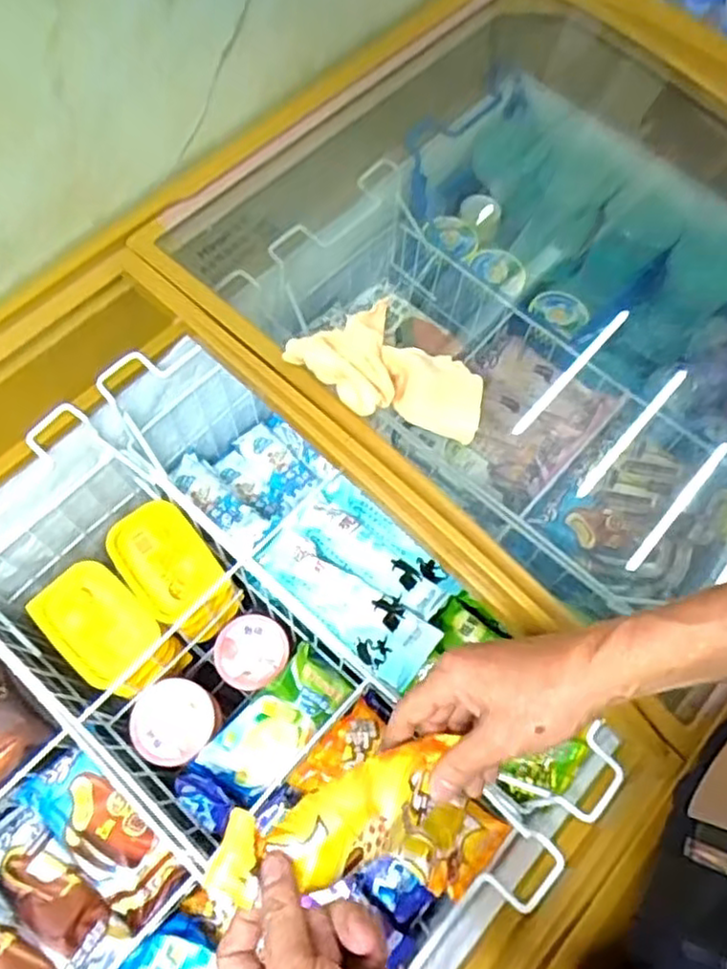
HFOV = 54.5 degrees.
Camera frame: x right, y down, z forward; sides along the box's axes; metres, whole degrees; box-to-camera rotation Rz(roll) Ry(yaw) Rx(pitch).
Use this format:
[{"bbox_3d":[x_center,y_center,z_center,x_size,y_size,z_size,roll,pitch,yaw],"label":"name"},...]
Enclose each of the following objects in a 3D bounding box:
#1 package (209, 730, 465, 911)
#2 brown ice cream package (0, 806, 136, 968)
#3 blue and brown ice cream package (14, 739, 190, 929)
[{"bbox_3d":[-0.008,0.197,0.405,0.162,0.017,0.069,0,63,-37],"label":"package"},{"bbox_3d":[-0.281,0.370,0.637,0.161,0.022,0.058,40,71,13],"label":"brown ice cream package"},{"bbox_3d":[-0.238,0.314,0.629,0.166,0.097,0.037,42,32,14],"label":"blue and brown ice cream package"}]

